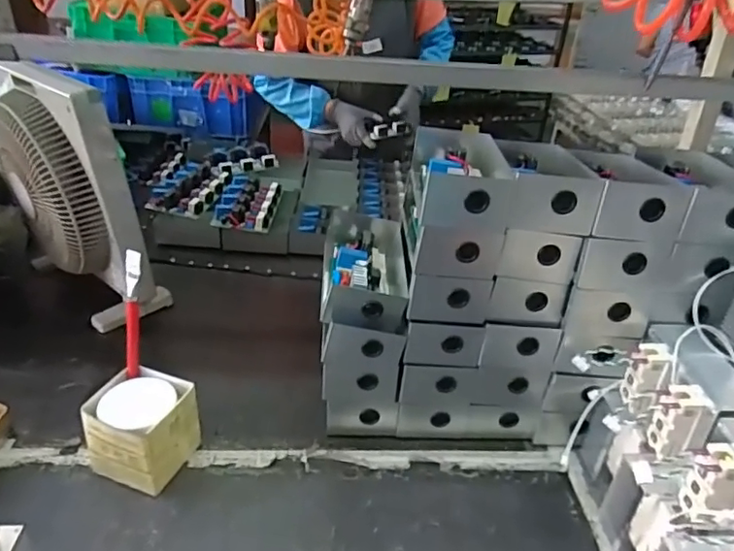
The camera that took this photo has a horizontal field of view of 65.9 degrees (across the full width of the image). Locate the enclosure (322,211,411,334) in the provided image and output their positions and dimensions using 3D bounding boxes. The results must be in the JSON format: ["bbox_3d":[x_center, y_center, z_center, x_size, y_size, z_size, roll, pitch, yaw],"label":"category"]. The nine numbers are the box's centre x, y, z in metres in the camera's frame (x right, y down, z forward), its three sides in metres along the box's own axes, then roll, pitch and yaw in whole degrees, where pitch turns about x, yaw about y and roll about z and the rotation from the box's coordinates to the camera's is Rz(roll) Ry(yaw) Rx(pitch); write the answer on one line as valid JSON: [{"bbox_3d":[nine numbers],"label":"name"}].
[{"bbox_3d":[-0.008,-0.013,0.830,0.111,0.060,0.250,2,31,-4],"label":"enclosure"}]

